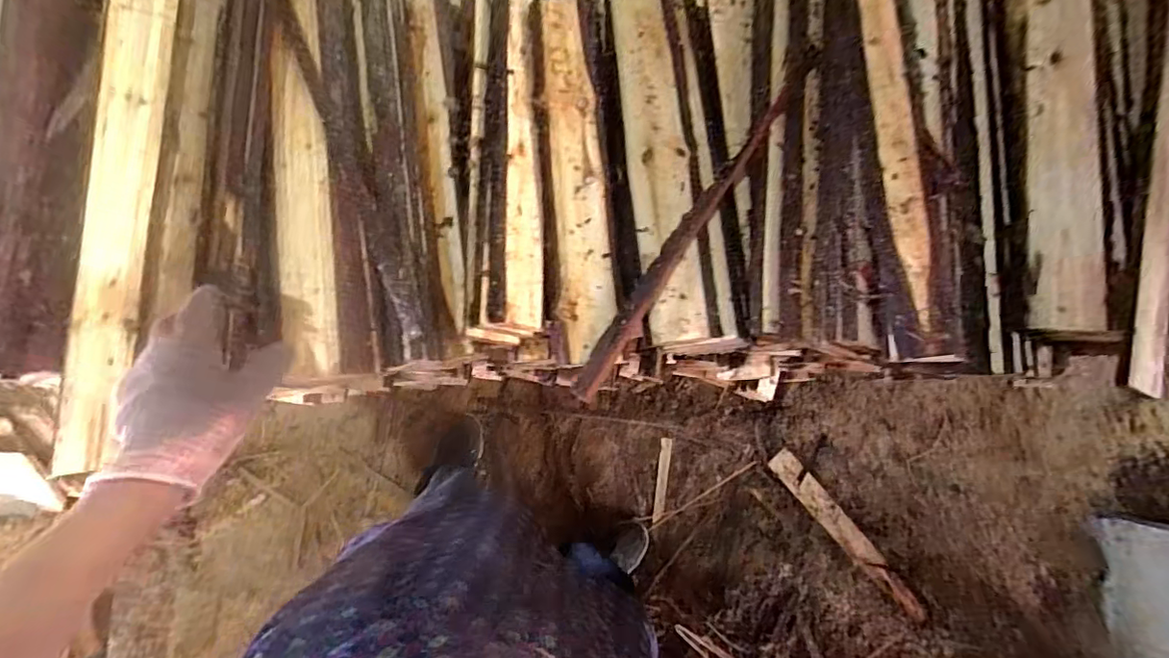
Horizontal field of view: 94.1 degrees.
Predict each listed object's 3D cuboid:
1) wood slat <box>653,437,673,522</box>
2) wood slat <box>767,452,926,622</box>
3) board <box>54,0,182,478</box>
[{"bbox_3d":[0.188,0.362,1.310,0.025,0.012,0.197,8,83,0],"label":"wood slat"},{"bbox_3d":[0.610,0.475,1.269,0.061,0.013,0.476,-41,76,2],"label":"wood slat"},{"bbox_3d":[-0.470,-0.108,0.549,0.059,0.017,0.491,5,86,-19],"label":"board"}]

